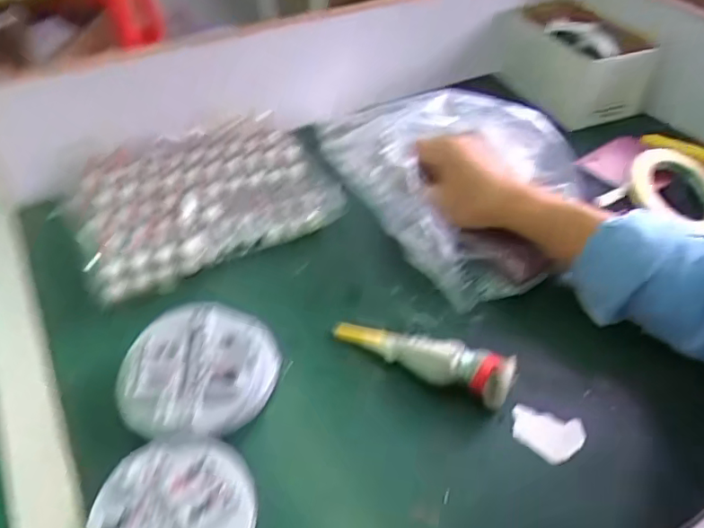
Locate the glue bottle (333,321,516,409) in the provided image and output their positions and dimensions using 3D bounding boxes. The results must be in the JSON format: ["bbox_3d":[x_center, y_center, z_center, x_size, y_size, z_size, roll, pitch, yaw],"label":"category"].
[{"bbox_3d":[0.056,0.068,0.451,0.145,0.037,0.031,24,48,17],"label":"glue bottle"}]

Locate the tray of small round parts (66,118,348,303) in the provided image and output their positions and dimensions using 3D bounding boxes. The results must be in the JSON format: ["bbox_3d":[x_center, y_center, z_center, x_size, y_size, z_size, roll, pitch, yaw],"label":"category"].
[{"bbox_3d":[-0.157,-0.072,0.584,0.250,0.047,0.206,-14,49,-19],"label":"tray of small round parts"}]

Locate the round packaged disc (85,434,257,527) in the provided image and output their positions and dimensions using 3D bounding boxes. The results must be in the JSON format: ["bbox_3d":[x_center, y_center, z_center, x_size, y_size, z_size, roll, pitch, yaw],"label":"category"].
[{"bbox_3d":[-0.115,0.164,0.360,0.099,0.020,0.101,3,45,-3],"label":"round packaged disc"}]

